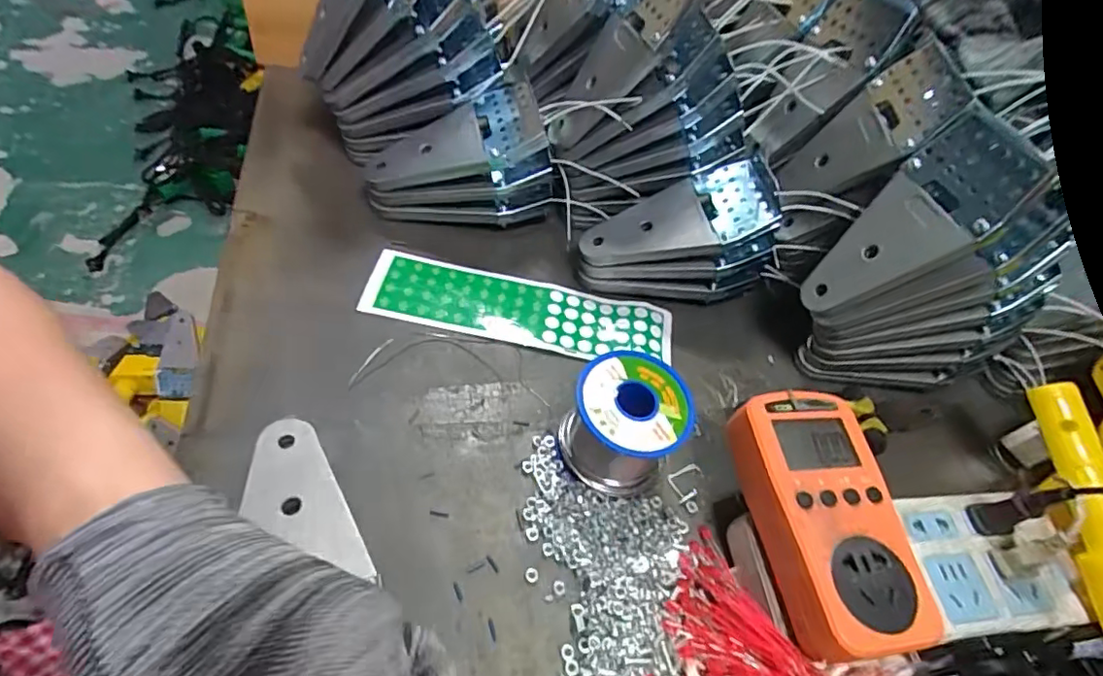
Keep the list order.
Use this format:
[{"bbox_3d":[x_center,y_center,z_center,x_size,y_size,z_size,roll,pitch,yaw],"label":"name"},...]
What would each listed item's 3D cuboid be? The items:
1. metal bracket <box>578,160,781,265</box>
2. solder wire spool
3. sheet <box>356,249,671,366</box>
[{"bbox_3d":[0.089,-0.086,0.428,0.136,0.017,0.068,-18,53,7],"label":"metal bracket"},{"bbox_3d":[0.043,0.049,0.339,0.064,0.060,0.066,6,53,-8],"label":"solder wire spool"},{"bbox_3d":[-0.021,-0.020,0.419,0.217,0.006,0.059,12,50,-2],"label":"sheet"}]

